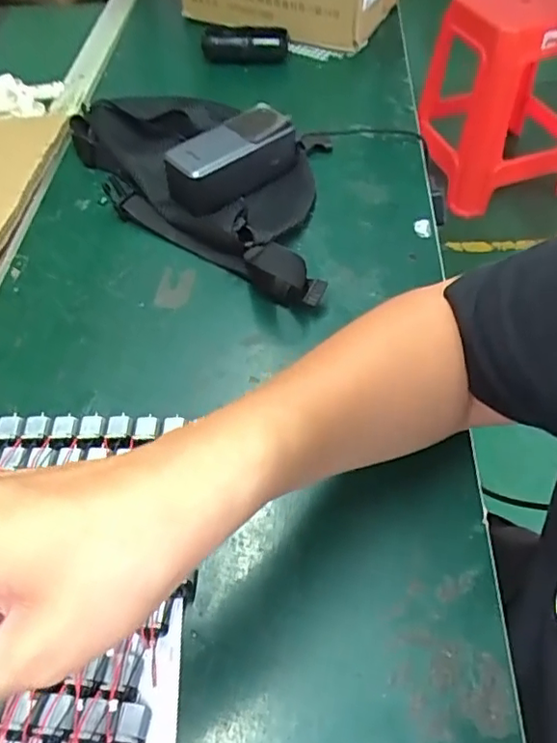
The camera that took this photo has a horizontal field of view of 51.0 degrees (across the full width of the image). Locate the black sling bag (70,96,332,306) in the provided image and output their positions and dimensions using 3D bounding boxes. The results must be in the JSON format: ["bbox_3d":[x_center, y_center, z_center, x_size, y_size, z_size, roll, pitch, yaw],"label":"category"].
[{"bbox_3d":[-0.049,-0.205,0.579,0.342,0.054,0.211,34,61,24],"label":"black sling bag"}]

